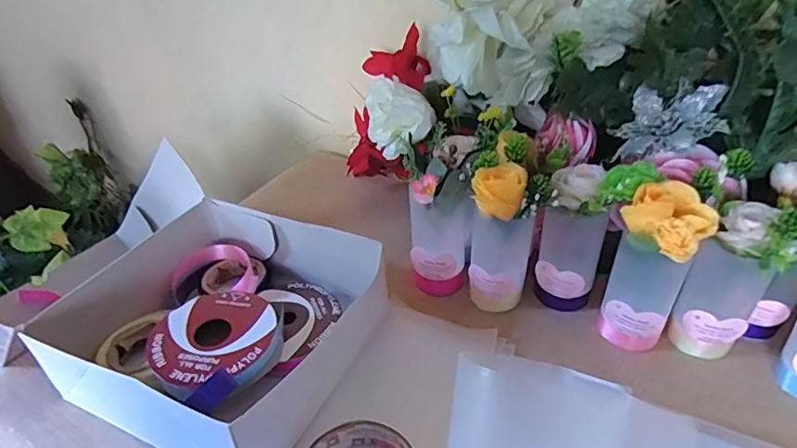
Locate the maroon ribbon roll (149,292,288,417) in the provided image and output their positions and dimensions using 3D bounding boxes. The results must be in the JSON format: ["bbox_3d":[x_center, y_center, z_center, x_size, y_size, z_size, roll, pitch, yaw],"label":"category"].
[{"bbox_3d":[-0.141,0.098,0.417,0.110,0.031,0.098,28,45,34],"label":"maroon ribbon roll"}]

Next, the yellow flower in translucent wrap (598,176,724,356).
[{"bbox_3d":[0.197,0.041,0.411,0.055,0.146,0.050,21,41,27],"label":"yellow flower in translucent wrap"}]

